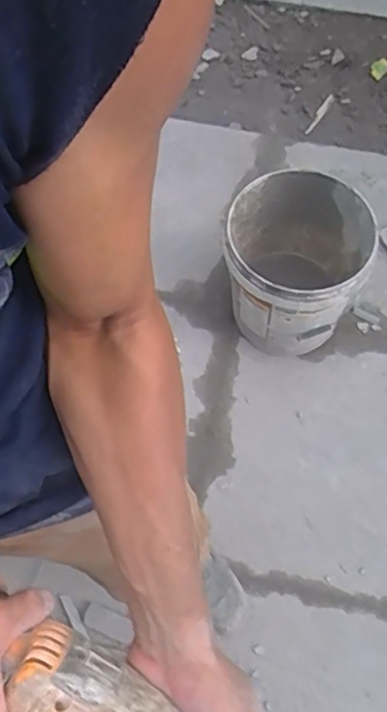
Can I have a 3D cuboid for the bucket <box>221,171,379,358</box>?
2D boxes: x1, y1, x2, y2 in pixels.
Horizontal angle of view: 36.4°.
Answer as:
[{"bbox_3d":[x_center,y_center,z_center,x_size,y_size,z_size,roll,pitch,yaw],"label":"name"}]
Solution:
[{"bbox_3d":[0.210,-0.186,1.320,0.303,0.315,0.309,20,65,8],"label":"bucket"}]

